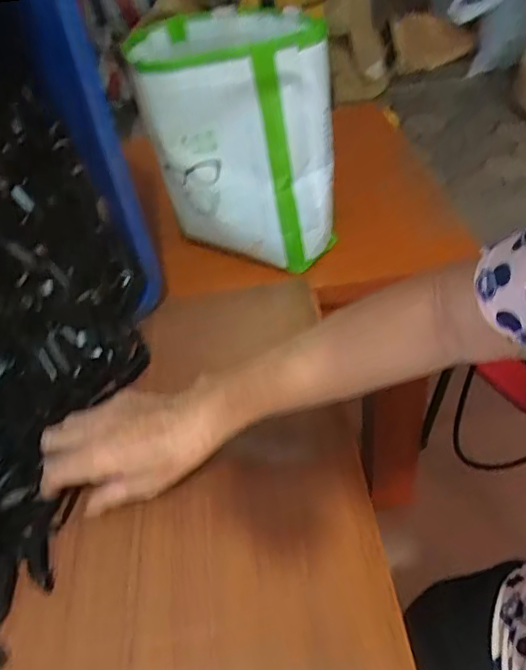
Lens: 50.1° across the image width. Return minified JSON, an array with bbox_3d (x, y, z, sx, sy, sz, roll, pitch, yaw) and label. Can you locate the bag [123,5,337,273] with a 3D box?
[{"bbox_3d":[-0.023,-0.212,0.616,0.170,0.239,0.123,19,50,25],"label":"bag"}]

